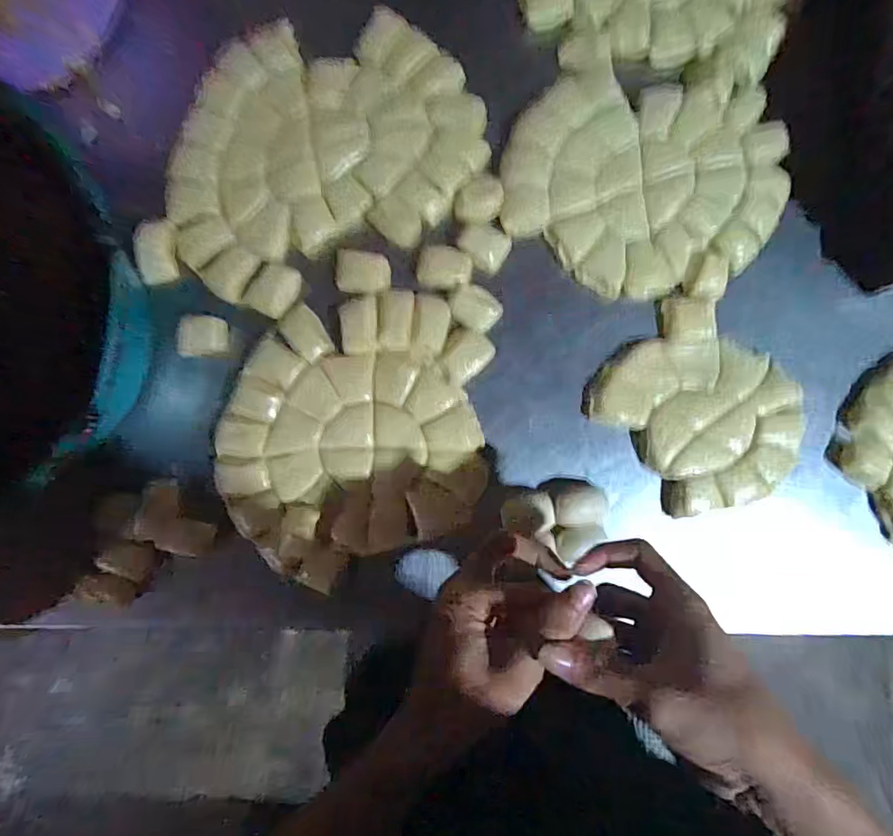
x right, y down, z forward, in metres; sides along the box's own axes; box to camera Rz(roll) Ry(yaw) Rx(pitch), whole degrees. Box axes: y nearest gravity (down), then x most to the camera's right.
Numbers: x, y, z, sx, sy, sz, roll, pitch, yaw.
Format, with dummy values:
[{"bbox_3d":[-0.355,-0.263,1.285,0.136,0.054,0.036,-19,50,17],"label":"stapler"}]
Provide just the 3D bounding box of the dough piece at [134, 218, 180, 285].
[{"bbox_3d":[-0.232,-0.133,0.438,0.029,0.014,0.048,-11,89,-1],"label":"dough piece"}]

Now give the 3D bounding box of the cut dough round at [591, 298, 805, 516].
[{"bbox_3d":[0.217,-0.006,0.462,0.162,0.013,0.142,44,89,0],"label":"cut dough round"}]

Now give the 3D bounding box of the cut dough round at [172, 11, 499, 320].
[{"bbox_3d":[-0.107,-0.222,0.450,0.262,0.016,0.199,-29,90,-1],"label":"cut dough round"}]

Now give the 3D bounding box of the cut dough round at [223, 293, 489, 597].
[{"bbox_3d":[-0.070,0.011,0.446,0.226,0.015,0.204,-22,90,-1],"label":"cut dough round"}]

